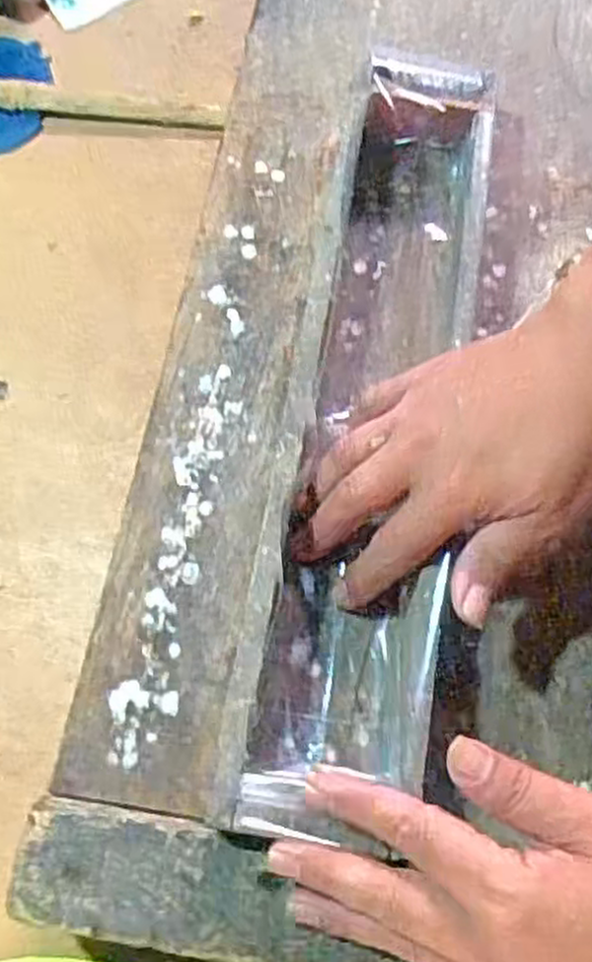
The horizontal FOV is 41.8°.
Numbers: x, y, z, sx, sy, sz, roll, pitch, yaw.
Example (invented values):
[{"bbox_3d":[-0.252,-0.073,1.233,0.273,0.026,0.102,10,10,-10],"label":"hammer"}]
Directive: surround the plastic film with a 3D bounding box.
[{"bbox_3d":[0.042,-0.043,0.404,0.080,0.050,0.424,9,70,2],"label":"plastic film"}]

